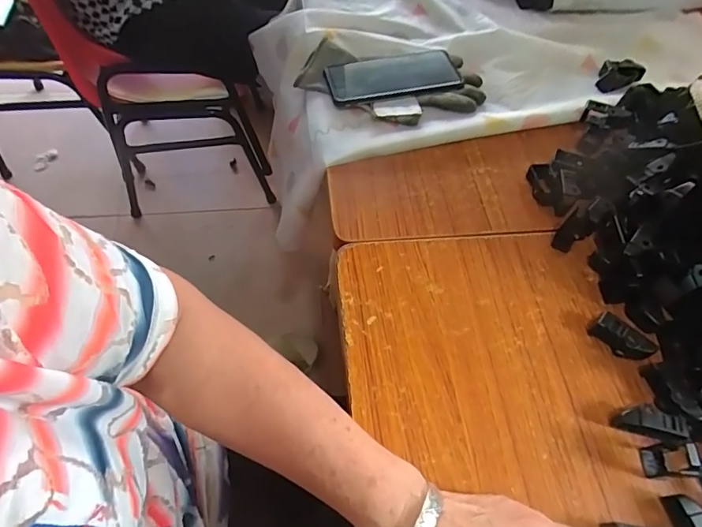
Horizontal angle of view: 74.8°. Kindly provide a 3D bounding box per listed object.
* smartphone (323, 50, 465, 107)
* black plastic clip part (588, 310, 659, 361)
[{"bbox_3d":[0.051,-0.225,0.558,0.157,0.010,0.078,-11,60,-10],"label":"smartphone"},{"bbox_3d":[0.235,0.066,0.397,0.050,0.023,0.020,34,63,17],"label":"black plastic clip part"}]

